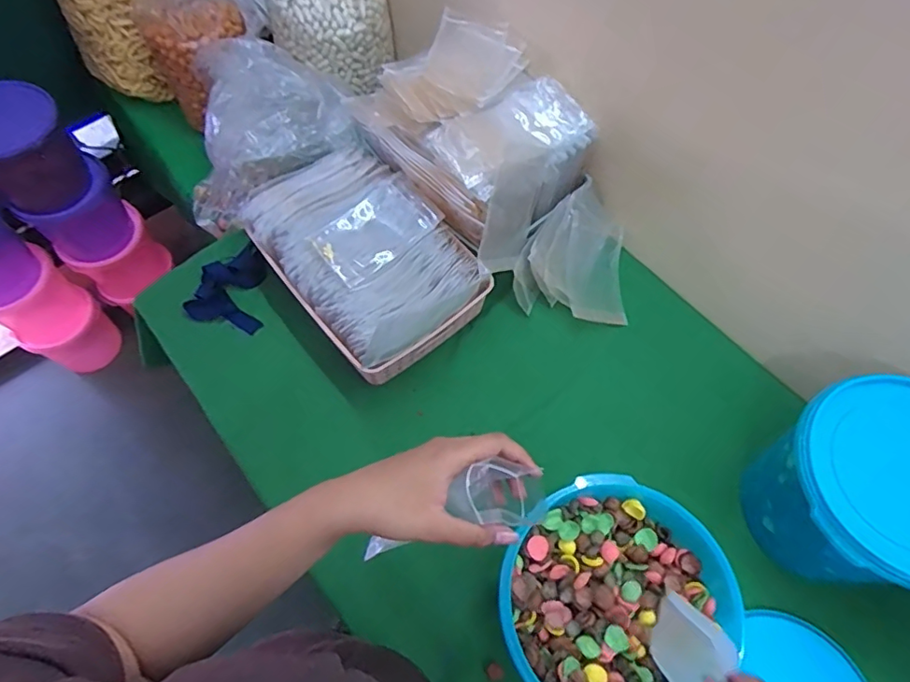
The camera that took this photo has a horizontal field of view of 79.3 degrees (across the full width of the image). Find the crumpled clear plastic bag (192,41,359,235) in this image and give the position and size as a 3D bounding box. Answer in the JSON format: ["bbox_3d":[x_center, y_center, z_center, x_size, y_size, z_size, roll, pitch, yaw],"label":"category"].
[{"bbox_3d":[-0.328,-0.378,0.961,0.305,0.181,0.292,-7,63,-4],"label":"crumpled clear plastic bag"}]

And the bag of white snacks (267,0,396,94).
[{"bbox_3d":[-0.237,-0.629,0.987,0.207,0.236,0.230,-19,64,-10],"label":"bag of white snacks"}]

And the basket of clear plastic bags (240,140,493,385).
[{"bbox_3d":[-0.132,-0.117,0.796,0.222,0.112,0.331,-36,68,-17],"label":"basket of clear plastic bags"}]

